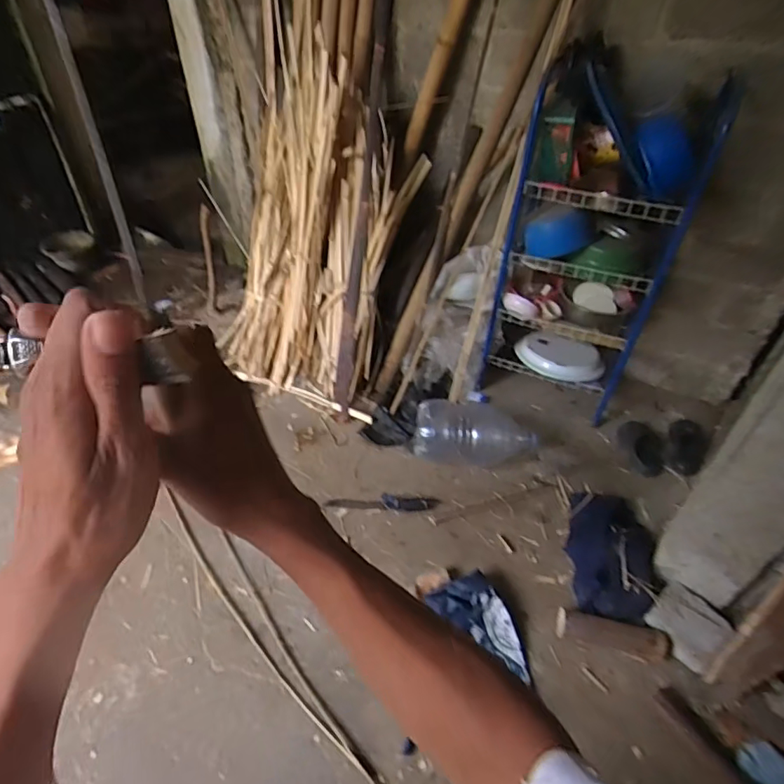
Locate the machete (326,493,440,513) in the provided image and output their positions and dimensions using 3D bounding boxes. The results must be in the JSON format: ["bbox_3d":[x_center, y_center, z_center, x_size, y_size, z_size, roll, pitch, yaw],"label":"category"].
[{"bbox_3d":[-0.030,0.407,1.825,0.410,0.033,0.063,1,43,-4],"label":"machete"}]

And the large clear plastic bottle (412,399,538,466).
[{"bbox_3d":[0.324,0.152,1.947,0.462,0.222,0.186,9,42,8],"label":"large clear plastic bottle"}]

